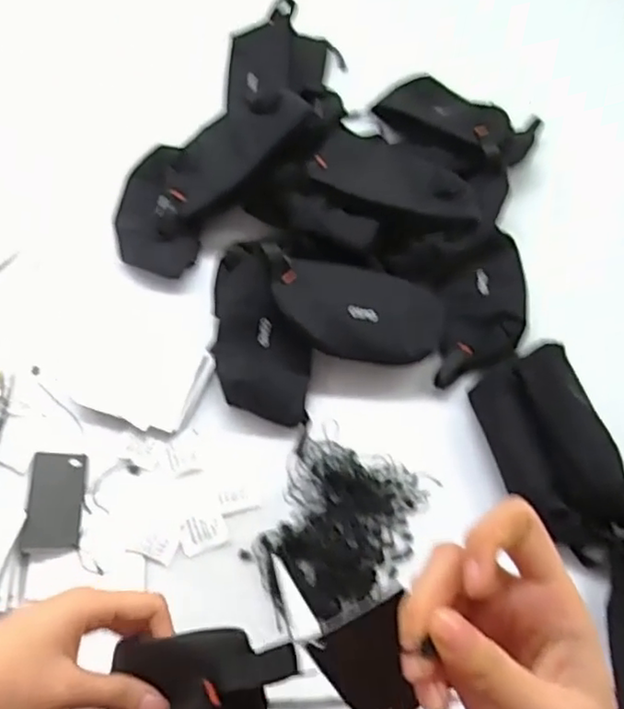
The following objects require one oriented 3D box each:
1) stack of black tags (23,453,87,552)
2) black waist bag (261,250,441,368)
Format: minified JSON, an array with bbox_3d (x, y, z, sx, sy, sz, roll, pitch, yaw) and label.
[{"bbox_3d":[-0.237,0.135,0.585,0.047,0.008,0.086,5,68,-17],"label":"stack of black tags"},{"bbox_3d":[0.040,-0.041,0.653,0.190,0.069,0.095,14,63,4],"label":"black waist bag"}]

